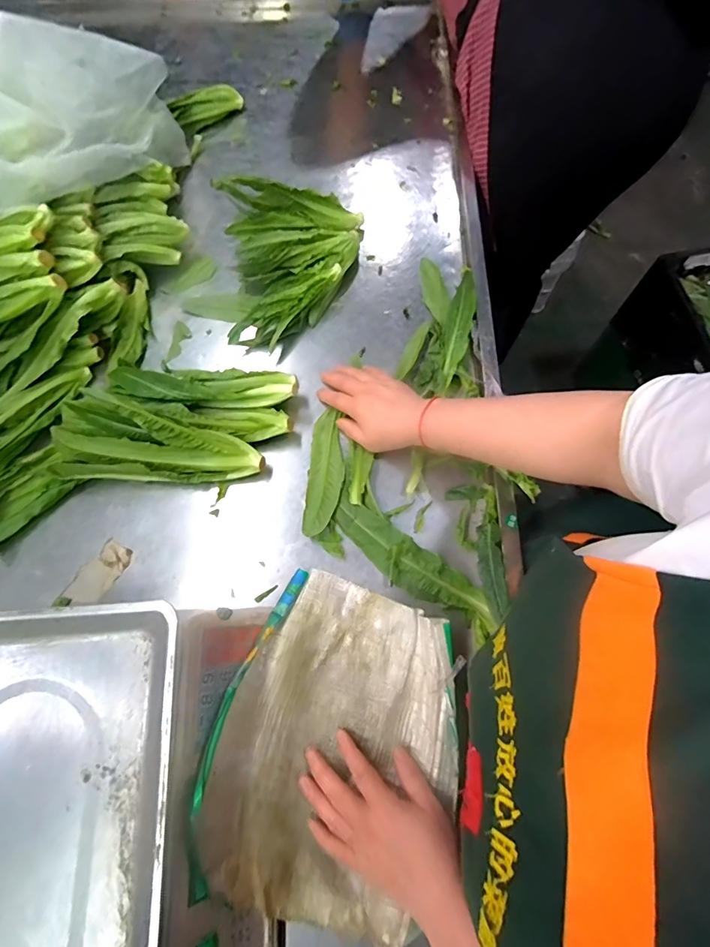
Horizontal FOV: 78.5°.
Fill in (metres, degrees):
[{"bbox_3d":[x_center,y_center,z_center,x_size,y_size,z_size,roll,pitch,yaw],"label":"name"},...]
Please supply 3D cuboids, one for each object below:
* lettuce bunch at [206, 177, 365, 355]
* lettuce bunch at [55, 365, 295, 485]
[{"bbox_3d":[-0.091,-0.303,0.611,0.207,0.060,0.252,-6,71,0],"label":"lettuce bunch"},{"bbox_3d":[-0.213,-0.068,0.516,0.277,0.092,0.146,0,71,2],"label":"lettuce bunch"}]

